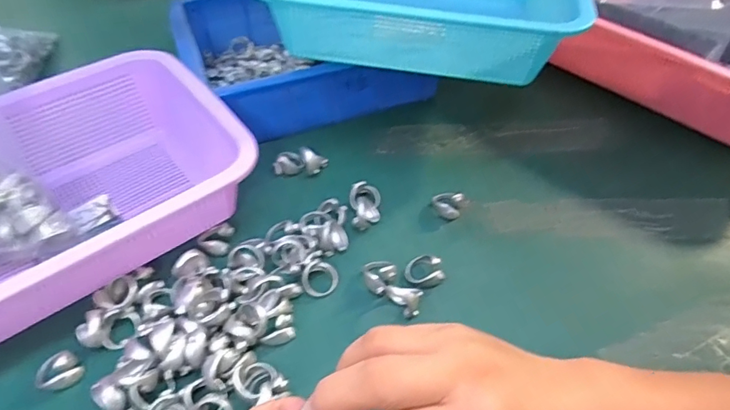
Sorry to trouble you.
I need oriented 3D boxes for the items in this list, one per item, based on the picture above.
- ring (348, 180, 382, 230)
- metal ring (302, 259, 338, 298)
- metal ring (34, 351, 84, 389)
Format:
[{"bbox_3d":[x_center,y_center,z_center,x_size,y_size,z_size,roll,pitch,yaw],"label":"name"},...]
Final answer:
[{"bbox_3d":[0.000,-0.003,0.400,0.025,0.019,0.039,-1,49,-3],"label":"ring"},{"bbox_3d":[-0.033,0.054,0.358,0.026,0.011,0.028,6,64,-14],"label":"metal ring"},{"bbox_3d":[-0.195,0.106,0.310,0.026,0.018,0.018,-17,52,-17],"label":"metal ring"}]

